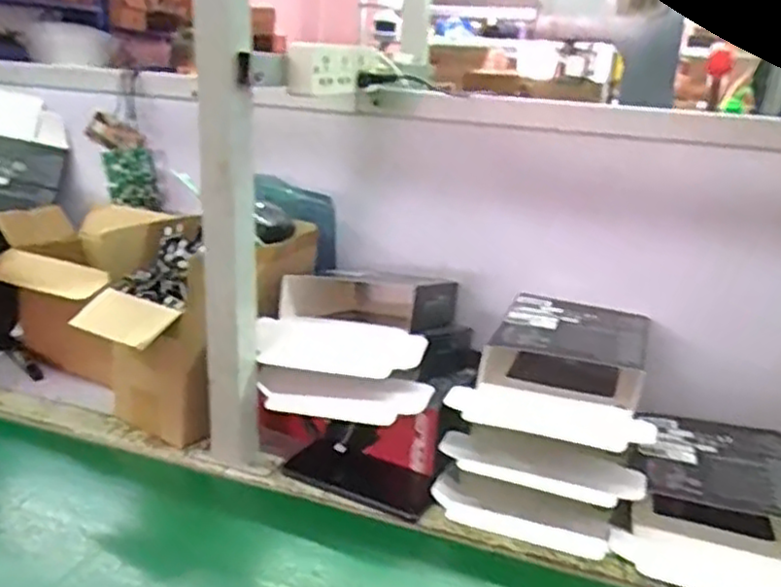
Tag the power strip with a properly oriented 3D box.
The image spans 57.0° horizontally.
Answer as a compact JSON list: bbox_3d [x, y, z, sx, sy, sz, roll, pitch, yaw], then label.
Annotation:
[{"bbox_3d":[-0.057,-0.254,0.808,0.034,0.048,0.215,9,18,15],"label":"power strip"}]

